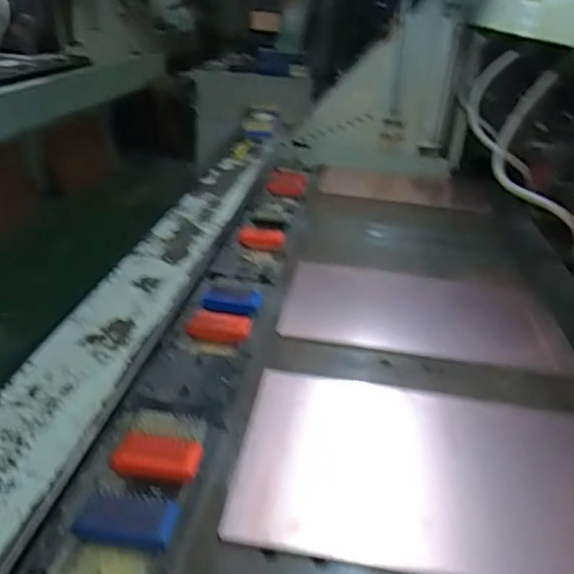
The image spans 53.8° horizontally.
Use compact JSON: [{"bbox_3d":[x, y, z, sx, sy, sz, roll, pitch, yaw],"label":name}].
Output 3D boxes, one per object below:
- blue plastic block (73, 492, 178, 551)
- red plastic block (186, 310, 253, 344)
[{"bbox_3d":[-0.197,0.284,0.693,0.117,0.022,0.056,7,27,4],"label":"blue plastic block"},{"bbox_3d":[-0.131,0.078,1.126,0.120,0.025,0.075,8,27,5],"label":"red plastic block"}]

